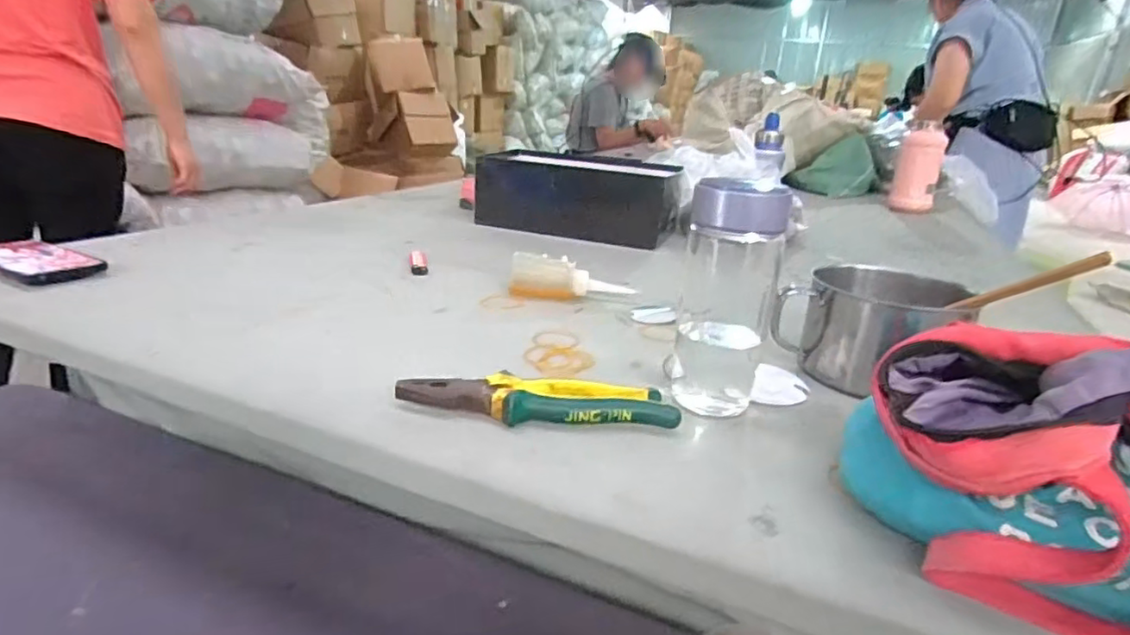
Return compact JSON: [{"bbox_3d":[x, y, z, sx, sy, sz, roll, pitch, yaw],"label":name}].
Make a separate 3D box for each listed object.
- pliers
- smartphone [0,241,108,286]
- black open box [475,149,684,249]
[{"bbox_3d":[-0.020,0.062,0.463,0.200,0.027,0.049,3,20,-3],"label":"pliers"},{"bbox_3d":[-0.575,-0.062,0.671,0.154,0.014,0.082,15,23,25],"label":"smartphone"},{"bbox_3d":[0.023,-0.205,1.050,0.339,0.117,0.127,10,21,14],"label":"black open box"}]

